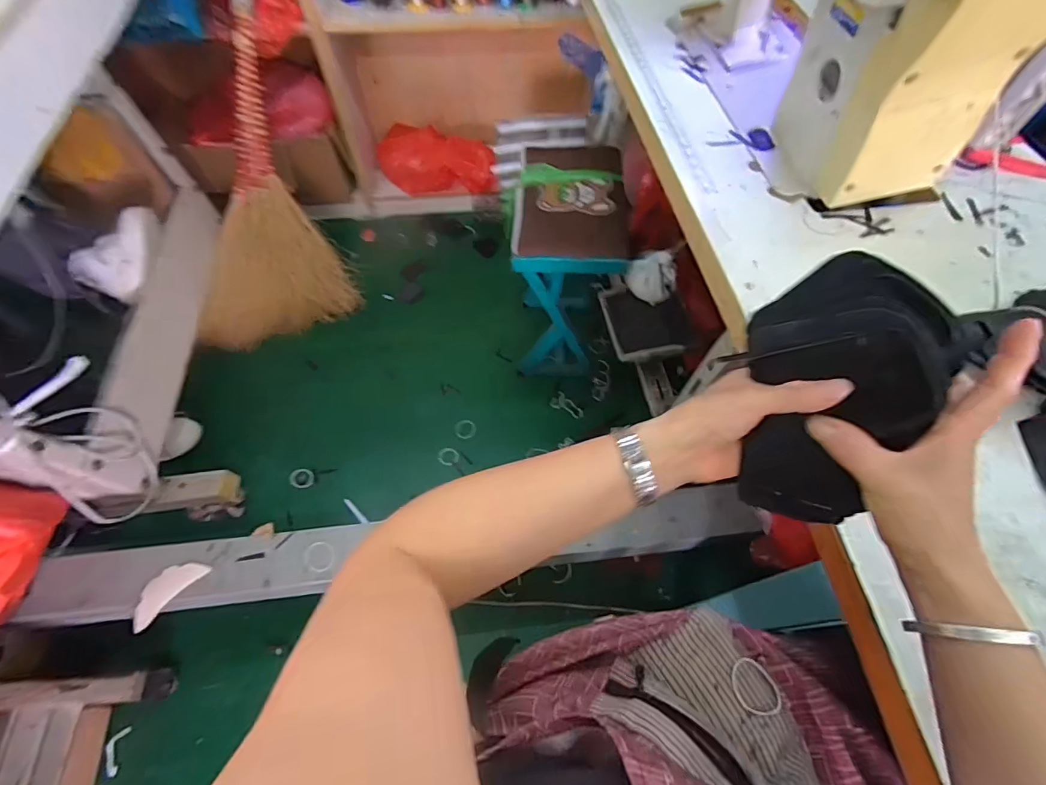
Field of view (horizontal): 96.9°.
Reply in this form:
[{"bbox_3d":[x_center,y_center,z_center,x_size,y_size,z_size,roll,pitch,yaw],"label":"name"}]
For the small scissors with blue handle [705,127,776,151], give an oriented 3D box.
[{"bbox_3d":[0.322,-0.381,0.693,0.092,0.012,0.050,6,59,2],"label":"small scissors with blue handle"}]

